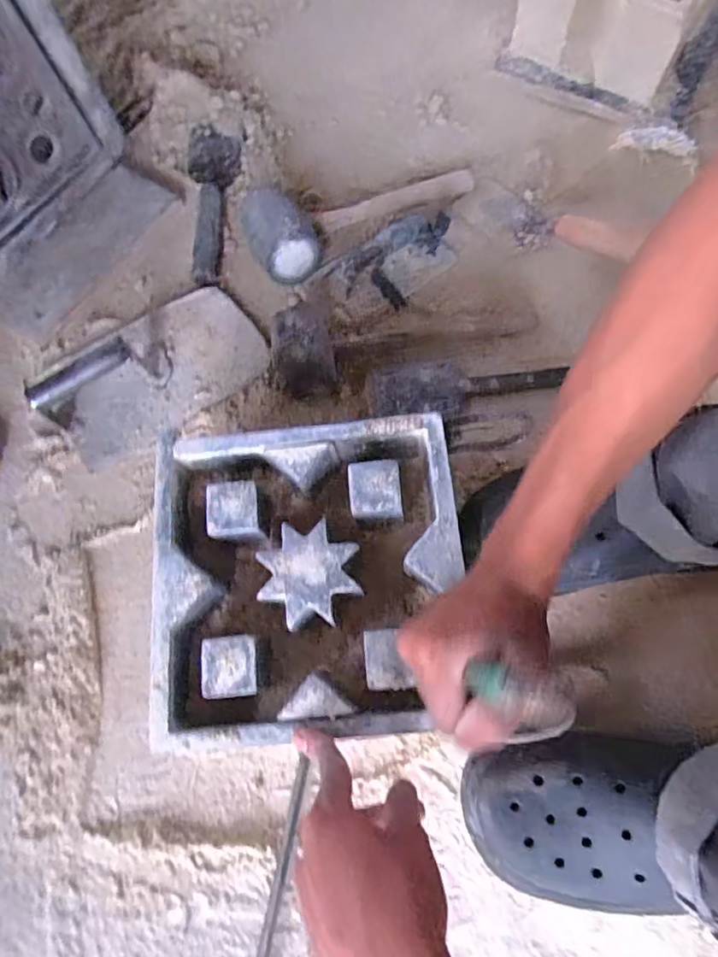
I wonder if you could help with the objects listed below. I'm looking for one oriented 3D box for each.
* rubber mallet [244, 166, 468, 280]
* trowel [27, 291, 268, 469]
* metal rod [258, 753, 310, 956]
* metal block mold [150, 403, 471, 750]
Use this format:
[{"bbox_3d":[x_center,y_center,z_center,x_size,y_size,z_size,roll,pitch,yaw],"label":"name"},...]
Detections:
[{"bbox_3d":[0.009,-0.312,0.656,0.307,0.066,0.089,-28,73,-25],"label":"rubber mallet"},{"bbox_3d":[-0.222,-0.127,0.579,0.227,0.068,0.147,-35,75,-11],"label":"trowel"},{"bbox_3d":[-0.075,0.345,0.451,0.025,0.008,0.222,12,71,5],"label":"metal rod"},{"bbox_3d":[-0.039,0.078,0.439,0.222,0.081,0.221,-4,73,0],"label":"metal block mold"}]

